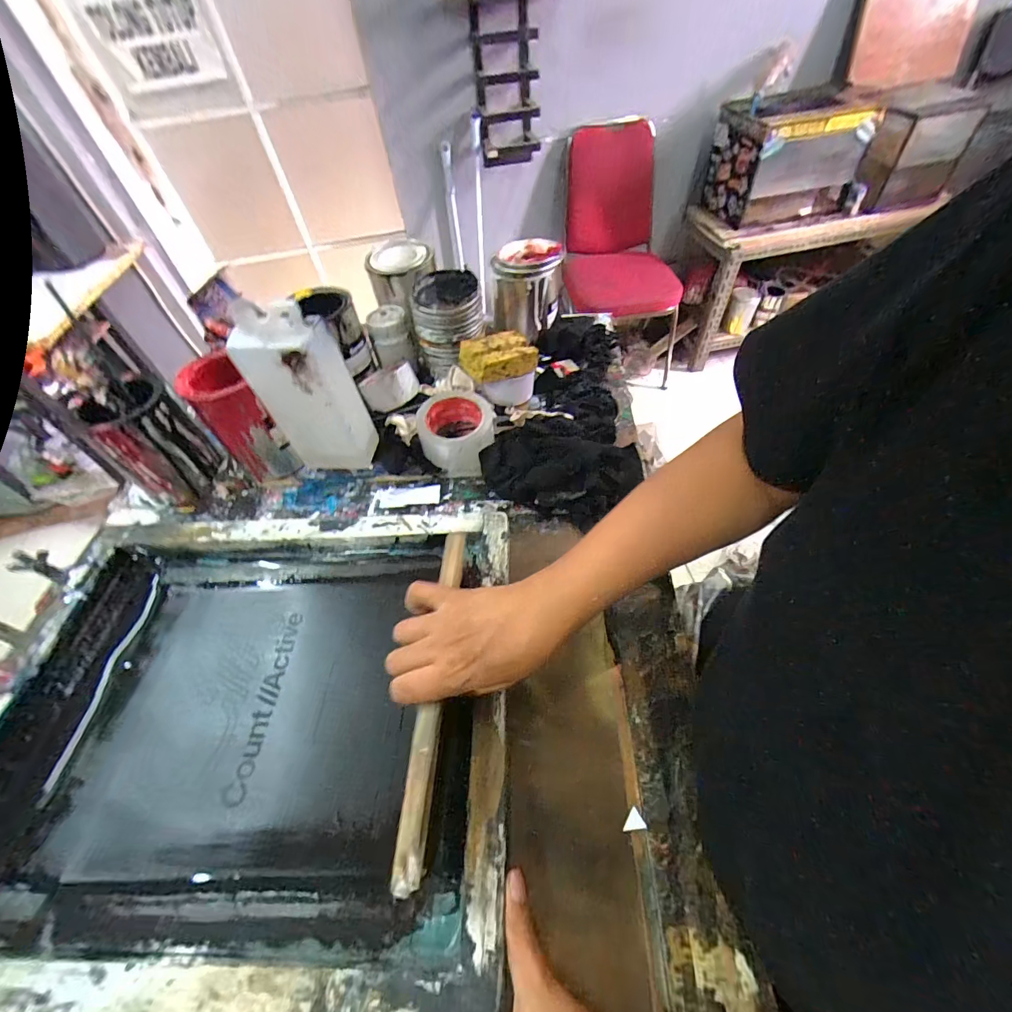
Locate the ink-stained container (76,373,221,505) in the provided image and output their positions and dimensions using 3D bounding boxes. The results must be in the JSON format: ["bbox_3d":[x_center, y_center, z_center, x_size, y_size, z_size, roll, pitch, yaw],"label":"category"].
[{"bbox_3d":[-0.469,-0.084,0.581,0.094,0.148,0.097,34,62,28],"label":"ink-stained container"}]

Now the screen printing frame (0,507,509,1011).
[{"bbox_3d":[-0.245,0.188,0.421,0.487,0.045,0.411,-3,51,3],"label":"screen printing frame"}]

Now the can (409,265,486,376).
[{"bbox_3d":[-0.087,-0.287,0.664,0.101,0.112,0.098,-3,51,3],"label":"can"}]

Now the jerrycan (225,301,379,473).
[{"bbox_3d":[-0.238,-0.132,0.539,0.101,0.237,0.065,3,52,8],"label":"jerrycan"}]

